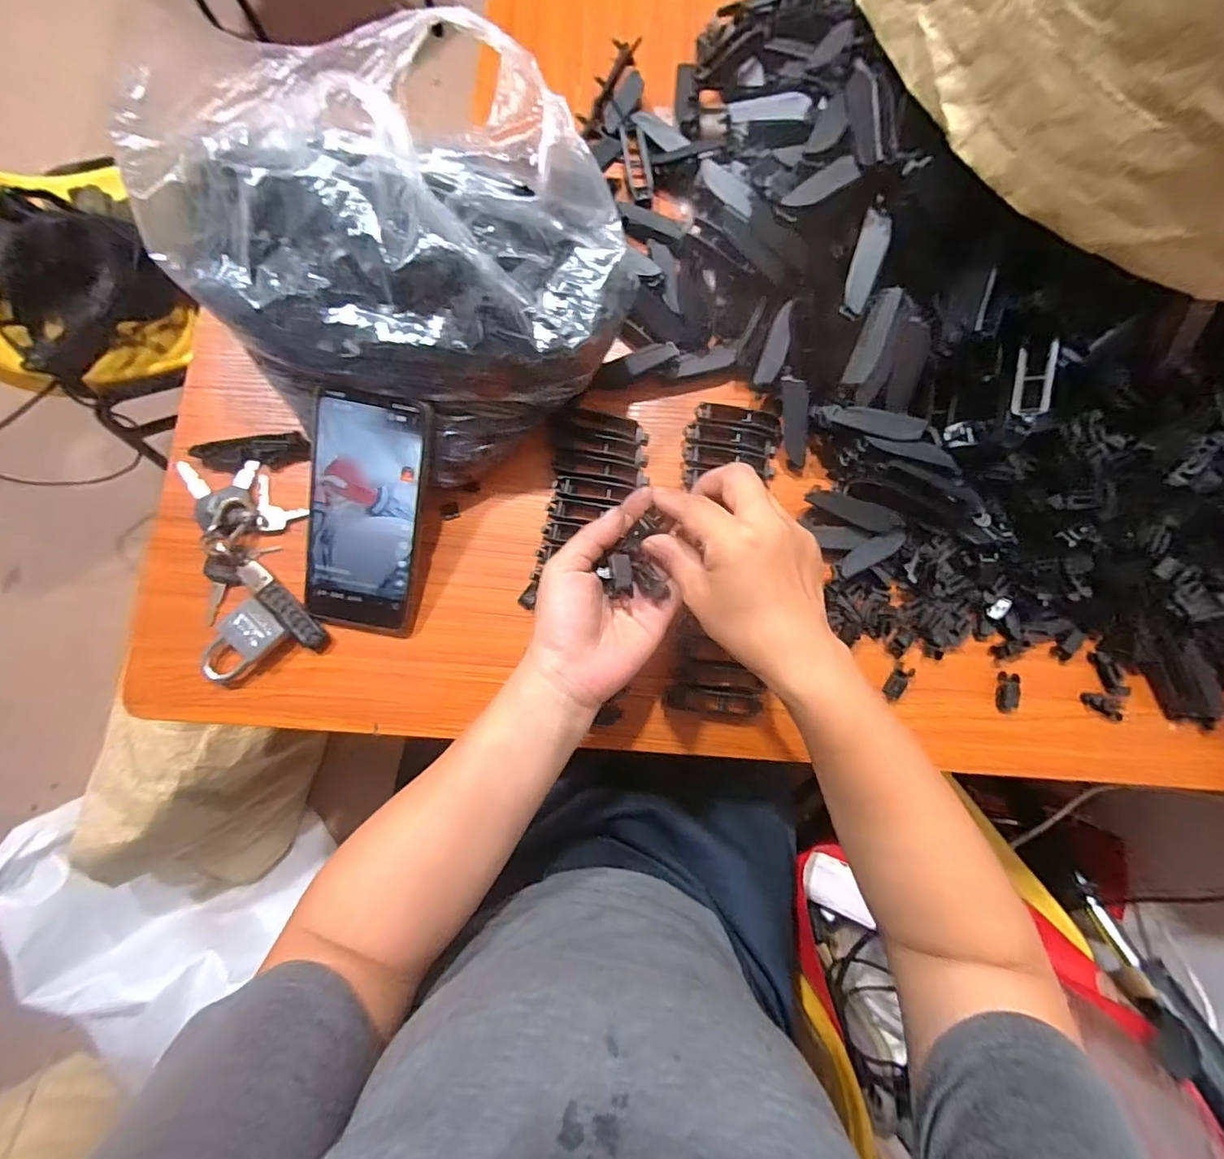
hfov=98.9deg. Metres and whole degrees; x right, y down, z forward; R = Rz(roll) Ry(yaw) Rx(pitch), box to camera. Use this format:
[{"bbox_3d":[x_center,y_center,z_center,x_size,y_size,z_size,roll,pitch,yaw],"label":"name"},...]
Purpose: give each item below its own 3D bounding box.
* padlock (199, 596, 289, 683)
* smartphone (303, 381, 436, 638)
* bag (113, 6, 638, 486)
[{"bbox_3d":[-0.267,0.046,0.378,0.035,0.022,0.059,44,82,4],"label":"padlock"},{"bbox_3d":[-0.173,-0.045,0.374,0.076,0.018,0.167,11,104,-2],"label":"smartphone"},{"bbox_3d":[-0.134,-0.229,0.364,0.269,0.131,0.277,-38,85,-7],"label":"bag"}]

